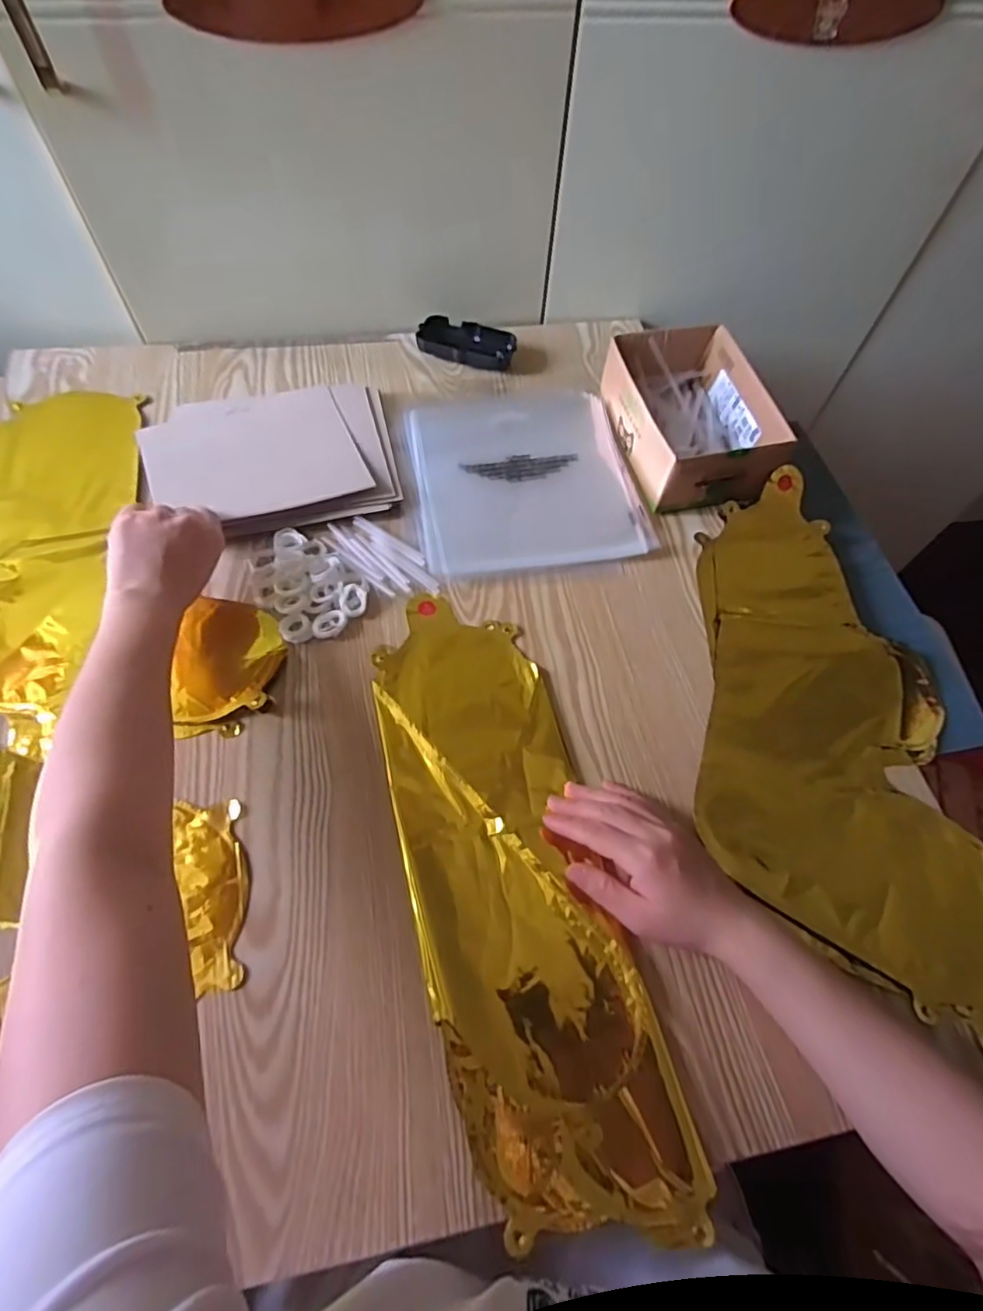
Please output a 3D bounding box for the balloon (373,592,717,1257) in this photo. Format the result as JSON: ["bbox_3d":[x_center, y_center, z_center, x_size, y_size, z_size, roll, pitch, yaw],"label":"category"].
[{"bbox_3d":[0.009,0.144,0.429,0.134,0.009,0.425,-13,62,-10],"label":"balloon"}]

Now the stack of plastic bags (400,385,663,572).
[{"bbox_3d":[0.031,-0.181,0.600,0.213,0.013,0.220,-8,62,-7],"label":"stack of plastic bags"}]

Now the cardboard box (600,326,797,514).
[{"bbox_3d":[0.196,-0.238,0.599,0.130,0.060,0.192,-8,62,-7],"label":"cardboard box"}]

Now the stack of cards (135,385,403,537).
[{"bbox_3d":[-0.213,-0.193,0.584,0.228,0.014,0.171,-7,62,-7],"label":"stack of cards"}]

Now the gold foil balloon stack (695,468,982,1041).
[{"bbox_3d":[0.268,0.043,0.487,0.211,0.011,0.425,2,62,-2],"label":"gold foil balloon stack"}]

